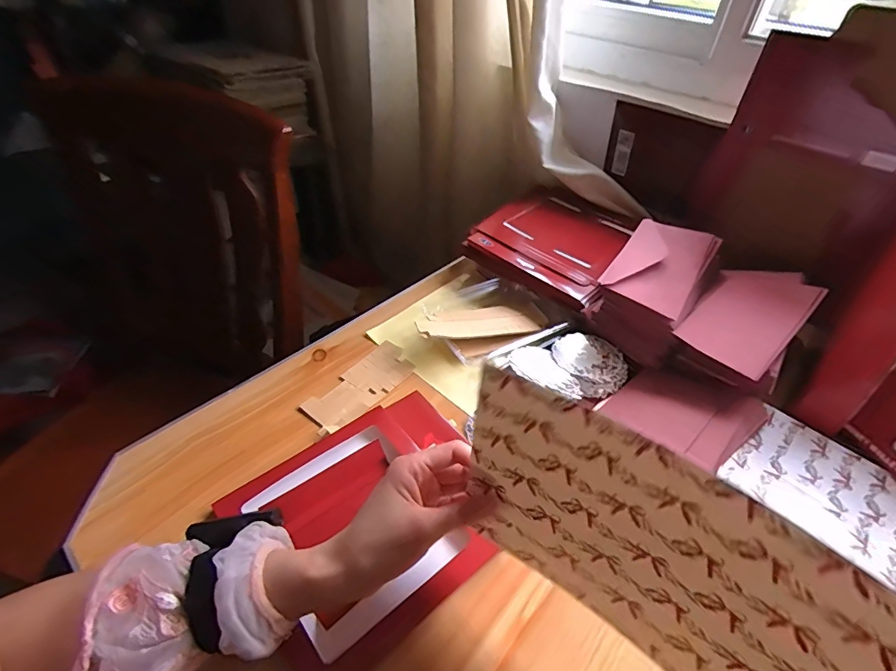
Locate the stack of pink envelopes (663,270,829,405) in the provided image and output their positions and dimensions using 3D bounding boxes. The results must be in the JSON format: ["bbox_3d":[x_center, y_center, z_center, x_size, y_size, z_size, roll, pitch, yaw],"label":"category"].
[{"bbox_3d":[0.353,-0.006,0.558,0.106,0.082,0.197,34,51,29],"label":"stack of pink envelopes"}]

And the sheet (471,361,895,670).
[{"bbox_3d":[0.116,0.133,0.274,0.249,0.167,0.027,33,50,29],"label":"sheet"}]

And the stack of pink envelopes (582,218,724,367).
[{"bbox_3d":[0.266,-0.063,0.601,0.110,0.092,0.178,30,49,26],"label":"stack of pink envelopes"}]

